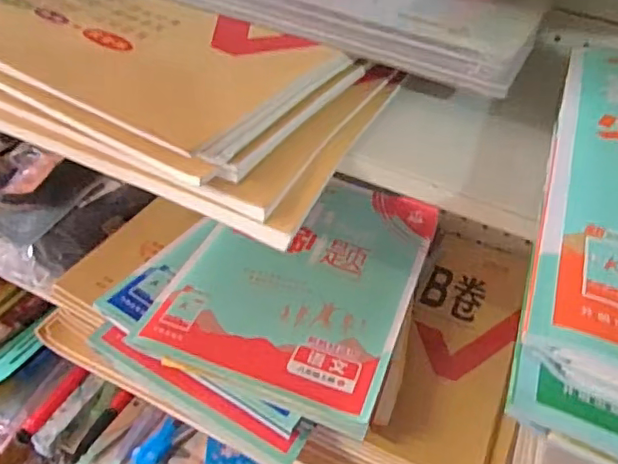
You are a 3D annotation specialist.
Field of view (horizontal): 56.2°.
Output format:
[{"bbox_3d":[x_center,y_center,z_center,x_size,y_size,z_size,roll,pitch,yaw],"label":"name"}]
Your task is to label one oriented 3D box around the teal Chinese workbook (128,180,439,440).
[{"bbox_3d":[-0.003,0.034,0.552,0.204,0.012,0.285,17,42,13],"label":"teal Chinese workbook"}]

